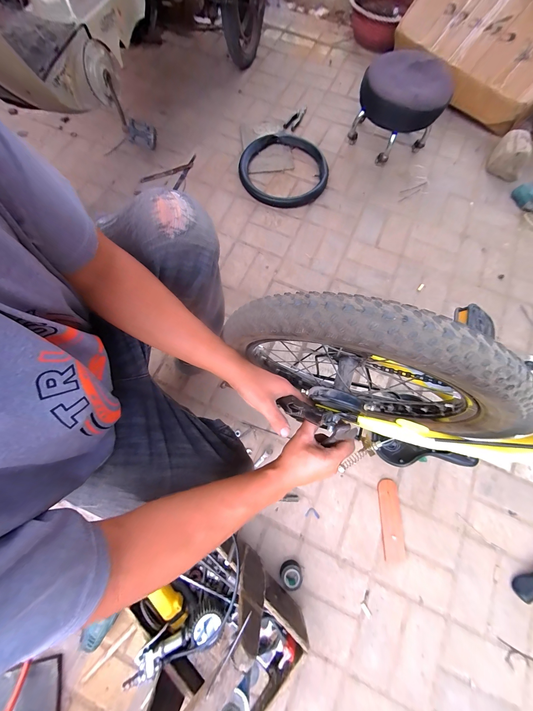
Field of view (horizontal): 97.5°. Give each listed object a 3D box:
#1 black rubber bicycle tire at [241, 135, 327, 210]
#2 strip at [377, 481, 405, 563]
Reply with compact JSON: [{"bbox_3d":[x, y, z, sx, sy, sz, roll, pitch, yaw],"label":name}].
[{"bbox_3d":[0.065,-0.769,0.963,0.351,0.049,0.382,1,73,1],"label":"black rubber bicycle tire"},{"bbox_3d":[0.341,0.446,0.637,0.057,0.008,0.188,3,69,-1],"label":"strip"}]

